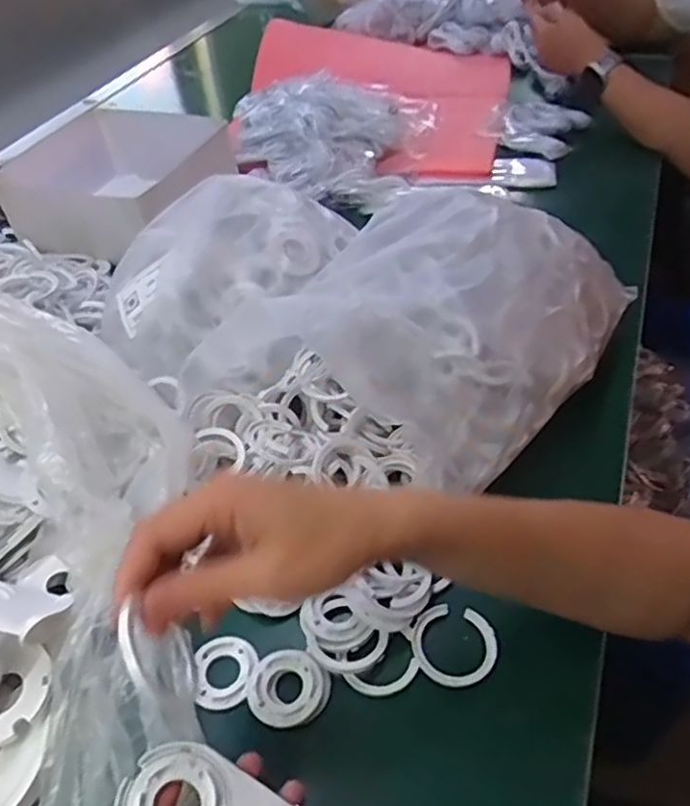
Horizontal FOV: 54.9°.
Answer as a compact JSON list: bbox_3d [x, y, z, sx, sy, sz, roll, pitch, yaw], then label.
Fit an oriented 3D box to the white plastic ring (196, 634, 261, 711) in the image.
[{"bbox_3d":[-0.073,0.166,0.411,0.038,0.005,0.045,-8,45,-1],"label":"white plastic ring"}]

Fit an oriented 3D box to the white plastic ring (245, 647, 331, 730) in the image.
[{"bbox_3d":[-0.035,0.170,0.397,0.046,0.005,0.045,-3,45,3],"label":"white plastic ring"}]

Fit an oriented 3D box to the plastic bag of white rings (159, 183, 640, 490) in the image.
[{"bbox_3d":[0.048,-0.058,0.524,0.236,0.109,0.351,32,57,33],"label":"plastic bag of white rings"}]

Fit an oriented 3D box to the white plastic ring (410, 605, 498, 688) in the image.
[{"bbox_3d":[0.067,0.149,0.410,0.051,0.007,0.050,-3,45,3],"label":"white plastic ring"}]

